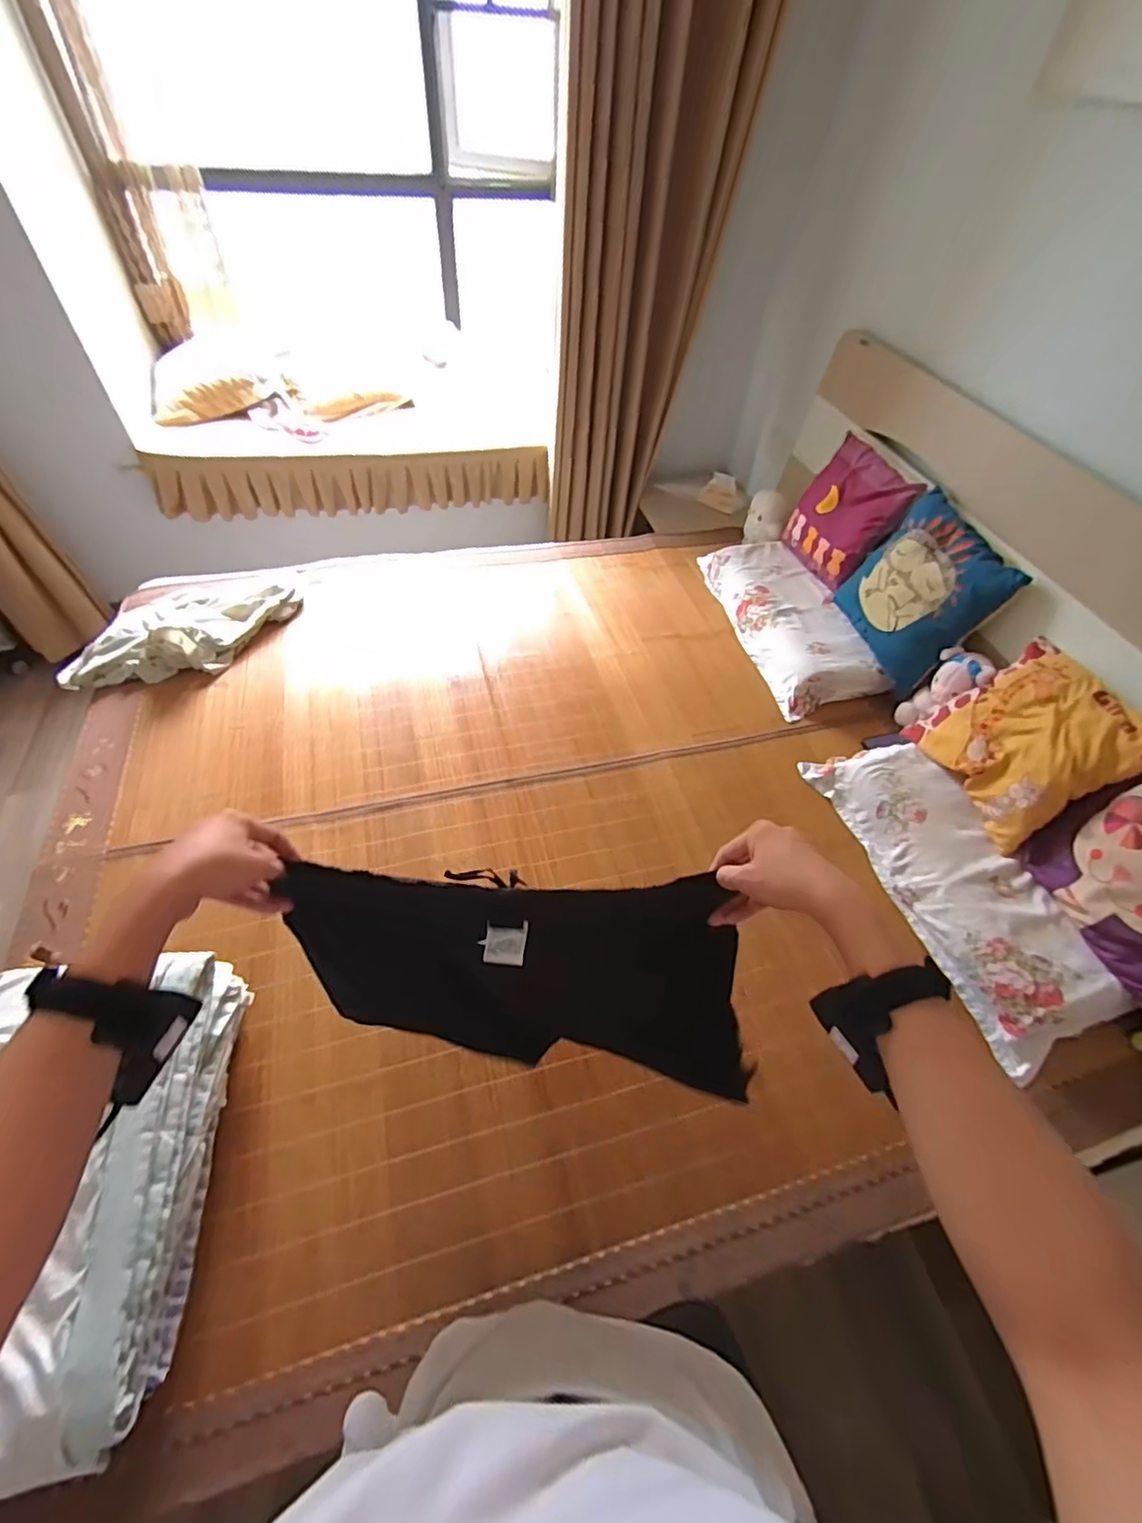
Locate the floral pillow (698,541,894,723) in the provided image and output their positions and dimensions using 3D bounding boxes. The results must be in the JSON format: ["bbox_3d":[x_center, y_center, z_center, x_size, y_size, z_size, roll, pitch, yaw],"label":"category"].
[{"bbox_3d":[0.585,-0.416,1.644,0.289,0.096,0.656,-12,54,-12],"label":"floral pillow"}]

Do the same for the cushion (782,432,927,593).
[{"bbox_3d":[0.773,-0.684,1.638,0.110,0.315,0.344,2,48,-33],"label":"cushion"}]

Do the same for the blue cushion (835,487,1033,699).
[{"bbox_3d":[0.852,-0.418,1.446,0.092,0.358,0.357,1,50,-37],"label":"blue cushion"}]

